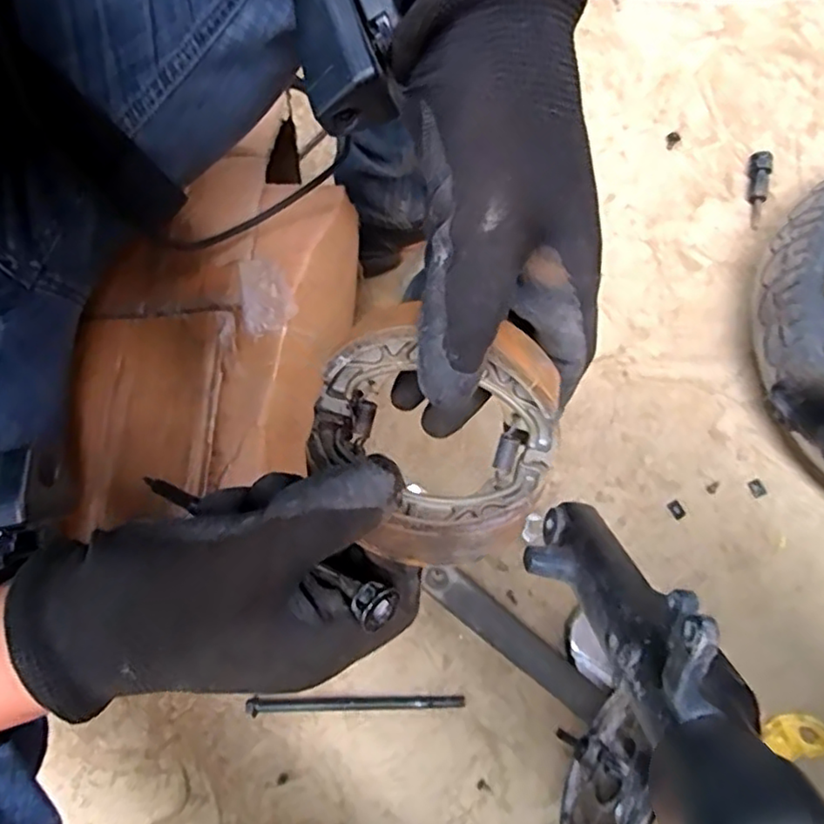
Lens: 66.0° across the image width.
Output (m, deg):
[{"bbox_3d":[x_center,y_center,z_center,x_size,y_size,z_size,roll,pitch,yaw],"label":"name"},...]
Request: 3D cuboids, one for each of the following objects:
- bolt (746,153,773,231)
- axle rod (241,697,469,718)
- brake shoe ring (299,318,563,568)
[{"bbox_3d":[0.362,-0.232,0.660,0.018,0.018,0.082,6,76,3],"label":"bolt"},{"bbox_3d":[-0.050,0.258,0.558,0.190,0.012,0.012,-1,76,1],"label":"axle rod"},{"bbox_3d":[0.006,0.011,0.242,0.099,0.038,0.094,-3,93,5],"label":"brake shoe ring"}]

